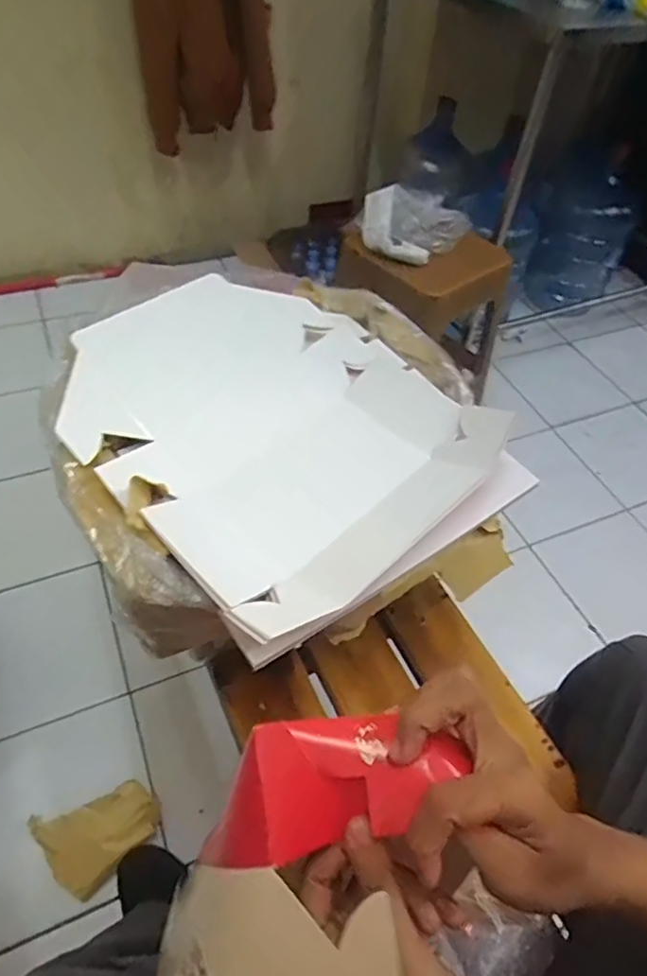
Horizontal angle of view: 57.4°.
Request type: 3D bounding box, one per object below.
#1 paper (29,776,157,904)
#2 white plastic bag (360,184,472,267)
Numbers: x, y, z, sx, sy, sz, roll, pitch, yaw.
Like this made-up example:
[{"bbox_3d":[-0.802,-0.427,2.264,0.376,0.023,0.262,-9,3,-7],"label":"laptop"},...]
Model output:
[{"bbox_3d":[-0.352,0.532,0.930,0.162,0.093,0.132,-34,61,-28],"label":"paper"},{"bbox_3d":[0.191,-0.556,1.223,0.216,0.102,0.159,-29,59,-26],"label":"white plastic bag"}]

